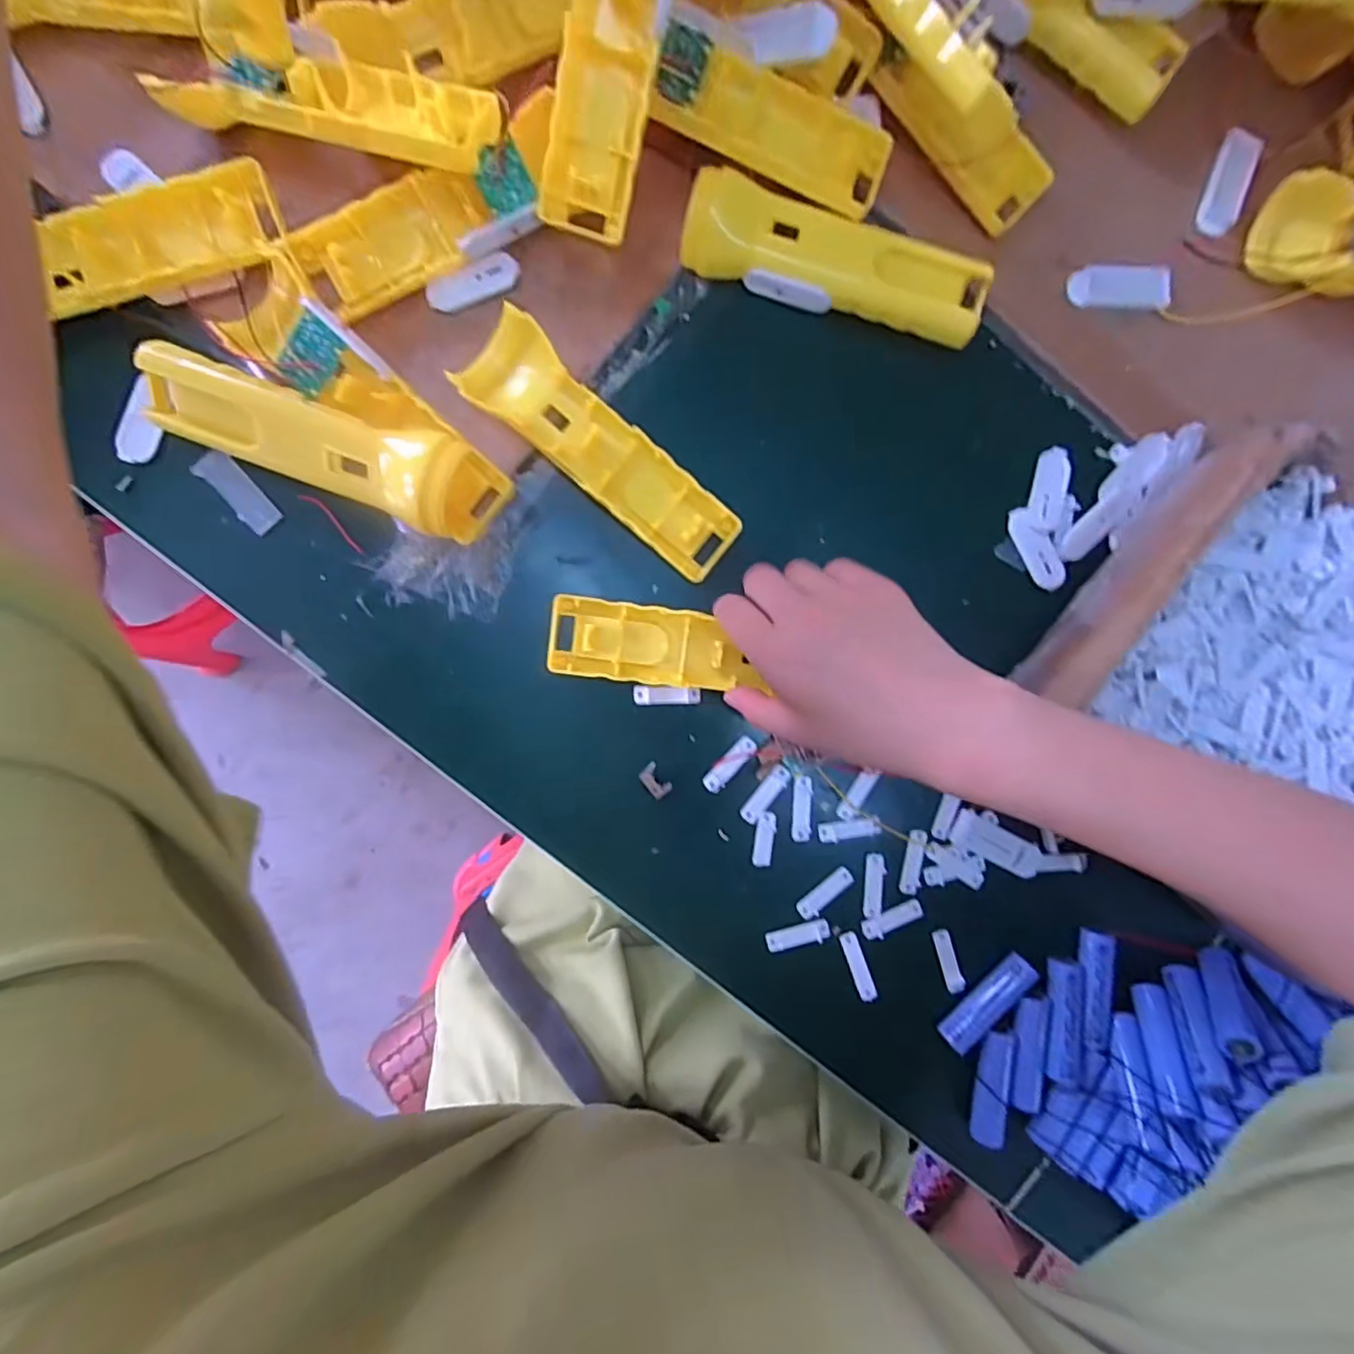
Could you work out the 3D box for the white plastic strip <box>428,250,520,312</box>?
[{"bbox_3d":[-0.108,-0.208,0.326,0.049,0.005,0.016,-24,94,-2],"label":"white plastic strip"}]

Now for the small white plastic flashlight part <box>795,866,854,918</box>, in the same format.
[{"bbox_3d":[0.087,0.127,0.362,0.037,0.004,0.013,-41,94,-1],"label":"small white plastic flashlight part"}]

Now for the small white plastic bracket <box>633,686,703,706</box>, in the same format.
[{"bbox_3d":[-0.005,0.011,0.349,0.037,0.005,0.011,0,92,-4],"label":"small white plastic bracket"}]

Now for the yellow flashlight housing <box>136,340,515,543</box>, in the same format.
[{"bbox_3d":[-0.175,-0.116,0.311,0.179,0.045,0.044,21,91,-4],"label":"yellow flashlight housing"}]

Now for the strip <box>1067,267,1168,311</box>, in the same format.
[{"bbox_3d":[0.252,-0.222,0.349,0.057,0.006,0.022,1,92,-4],"label":"strip"}]

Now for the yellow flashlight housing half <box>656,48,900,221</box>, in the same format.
[{"bbox_3d":[0.051,-0.276,0.309,0.115,0.019,0.045,17,91,-4],"label":"yellow flashlight housing half"}]

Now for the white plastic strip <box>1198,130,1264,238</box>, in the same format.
[{"bbox_3d":[0.322,-0.288,0.359,0.021,0.004,0.055,17,97,10],"label":"white plastic strip"}]

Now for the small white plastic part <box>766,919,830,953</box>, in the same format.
[{"bbox_3d":[0.071,0.152,0.359,0.037,0.004,0.012,-14,93,-3],"label":"small white plastic part"}]

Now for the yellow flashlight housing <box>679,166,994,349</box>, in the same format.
[{"bbox_3d":[0.086,-0.222,0.332,0.163,0.029,0.041,15,91,-4],"label":"yellow flashlight housing"}]

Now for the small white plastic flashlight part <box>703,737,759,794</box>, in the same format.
[{"bbox_3d":[0.031,0.050,0.354,0.013,0.004,0.038,42,89,-4],"label":"small white plastic flashlight part"}]

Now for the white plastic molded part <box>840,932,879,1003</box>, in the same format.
[{"bbox_3d":[0.107,0.170,0.360,0.011,0.004,0.039,-18,81,-3],"label":"white plastic molded part"}]

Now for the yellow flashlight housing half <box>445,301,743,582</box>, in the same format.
[{"bbox_3d":[-0.037,-0.117,0.330,0.157,0.035,0.047,40,90,-4],"label":"yellow flashlight housing half"}]

